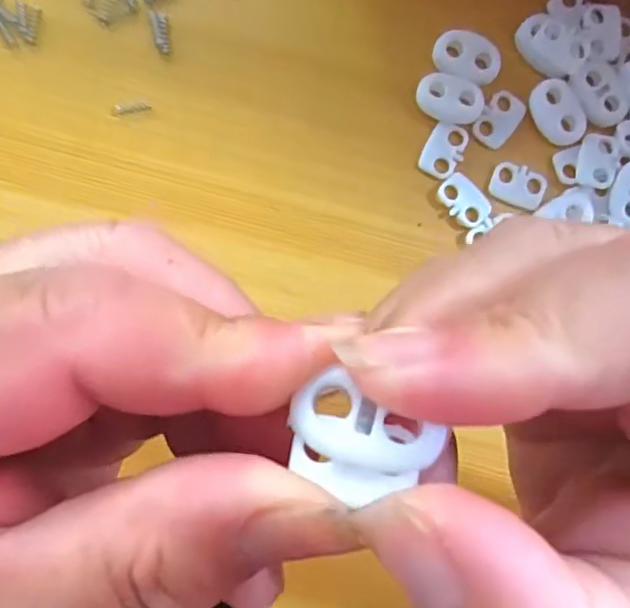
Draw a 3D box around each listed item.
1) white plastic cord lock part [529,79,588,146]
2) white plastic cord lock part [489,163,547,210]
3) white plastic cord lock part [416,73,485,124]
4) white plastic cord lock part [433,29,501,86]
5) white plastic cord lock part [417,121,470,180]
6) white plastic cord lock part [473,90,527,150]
[{"bbox_3d":[0.081,-0.063,0.202,0.014,0.004,0.022,-31,91,-1],"label":"white plastic cord lock part"},{"bbox_3d":[0.068,-0.040,0.203,0.018,0.004,0.013,23,90,-1],"label":"white plastic cord lock part"},{"bbox_3d":[0.045,-0.068,0.202,0.022,0.004,0.014,17,90,-1],"label":"white plastic cord lock part"},{"bbox_3d":[0.050,-0.081,0.199,0.022,0.004,0.015,15,90,-1],"label":"white plastic cord lock part"},{"bbox_3d":[0.043,-0.051,0.203,0.013,0.004,0.019,25,90,-1],"label":"white plastic cord lock part"},{"bbox_3d":[0.062,-0.062,0.203,0.012,0.004,0.018,35,90,-1],"label":"white plastic cord lock part"}]

